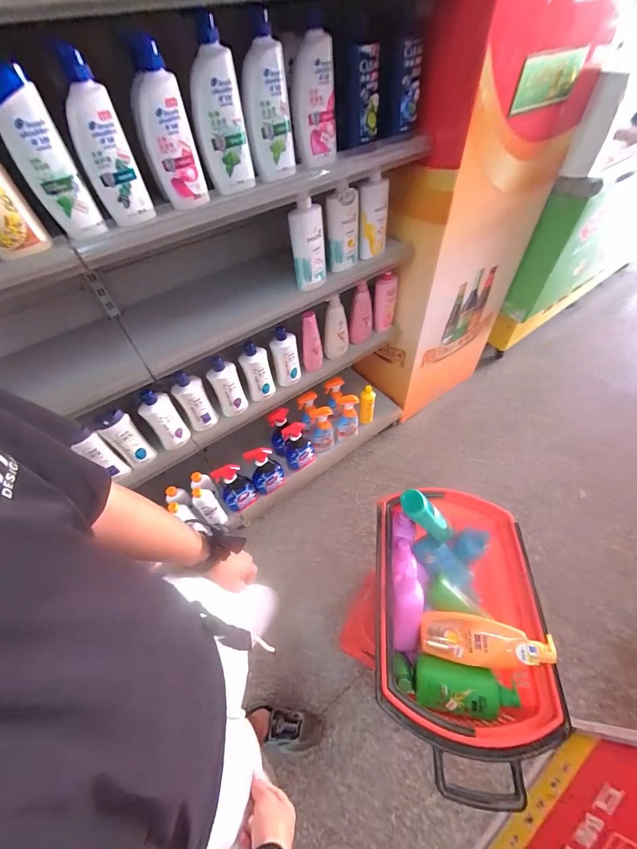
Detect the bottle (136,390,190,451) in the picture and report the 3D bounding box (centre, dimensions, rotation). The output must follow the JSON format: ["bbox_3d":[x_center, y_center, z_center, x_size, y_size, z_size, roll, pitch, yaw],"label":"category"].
[{"bbox_3d":[-0.454,-0.012,0.965,0.039,0.226,0.083,35,62,26],"label":"bottle"}]

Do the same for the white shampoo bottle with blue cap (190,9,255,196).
[{"bbox_3d":[-0.190,-0.570,0.609,0.060,0.239,0.106,36,63,27],"label":"white shampoo bottle with blue cap"}]

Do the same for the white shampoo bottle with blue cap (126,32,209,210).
[{"bbox_3d":[-0.268,-0.508,0.574,0.087,0.215,0.044,-20,54,-11],"label":"white shampoo bottle with blue cap"}]

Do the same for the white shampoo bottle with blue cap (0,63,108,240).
[{"bbox_3d":[-0.420,-0.399,0.510,0.071,0.200,0.061,-33,57,-20],"label":"white shampoo bottle with blue cap"}]

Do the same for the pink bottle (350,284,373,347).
[{"bbox_3d":[0.168,-0.427,1.292,0.088,0.286,0.052,4,53,7],"label":"pink bottle"}]

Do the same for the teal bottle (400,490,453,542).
[{"bbox_3d":[0.303,0.261,0.899,0.060,0.225,0.066,-18,42,38],"label":"teal bottle"}]

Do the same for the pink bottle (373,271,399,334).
[{"bbox_3d":[0.266,-0.483,1.319,0.082,0.240,0.046,4,53,7],"label":"pink bottle"}]

